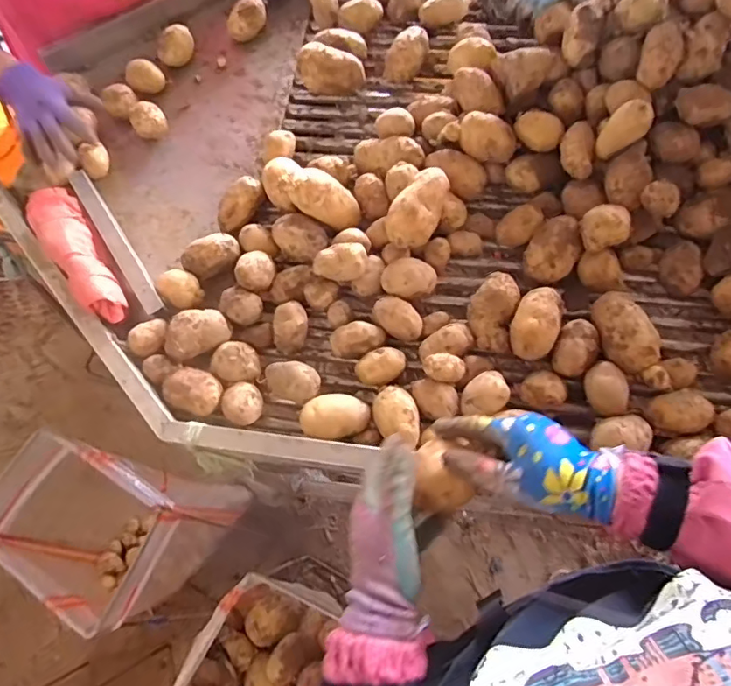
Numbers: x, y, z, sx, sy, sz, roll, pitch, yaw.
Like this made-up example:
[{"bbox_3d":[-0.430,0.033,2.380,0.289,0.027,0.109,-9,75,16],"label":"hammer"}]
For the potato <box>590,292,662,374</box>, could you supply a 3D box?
[{"bbox_3d":[0.321,-0.014,0.660,0.059,0.051,0.106,-19,69,-6],"label":"potato"}]

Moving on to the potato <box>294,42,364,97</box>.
[{"bbox_3d":[-0.057,-0.448,0.870,0.109,0.061,0.060,11,69,6],"label":"potato"}]

